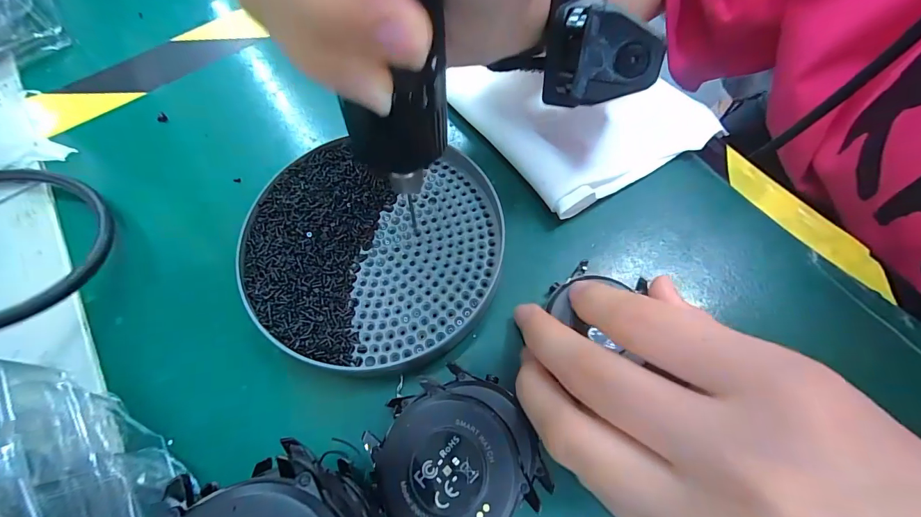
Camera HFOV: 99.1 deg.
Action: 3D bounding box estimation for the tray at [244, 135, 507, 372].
[{"bbox_3d":[-0.039,-0.004,0.177,0.109,0.020,0.105,-1,66,3],"label":"tray"}]

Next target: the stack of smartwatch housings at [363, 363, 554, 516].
[{"bbox_3d":[-0.001,0.066,0.133,0.051,0.023,0.051,-39,69,-13],"label":"stack of smartwatch housings"}]

